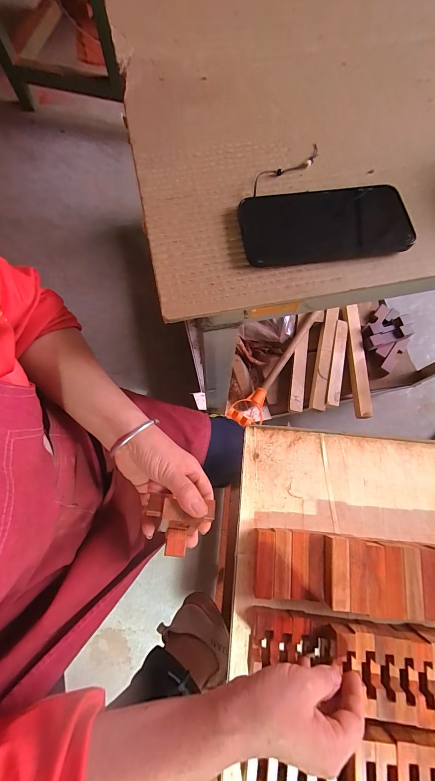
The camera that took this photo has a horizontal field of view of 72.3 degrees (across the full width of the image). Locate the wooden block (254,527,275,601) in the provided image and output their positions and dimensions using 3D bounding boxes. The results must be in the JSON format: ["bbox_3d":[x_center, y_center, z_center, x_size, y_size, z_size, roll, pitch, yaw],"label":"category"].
[{"bbox_3d":[0.063,0.230,0.400,0.023,0.023,0.081,4,75,-1],"label":"wooden block"}]

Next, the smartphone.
[{"bbox_3d":[0.106,-0.164,0.295,0.162,0.014,0.077,-8,75,-4],"label":"smartphone"}]

